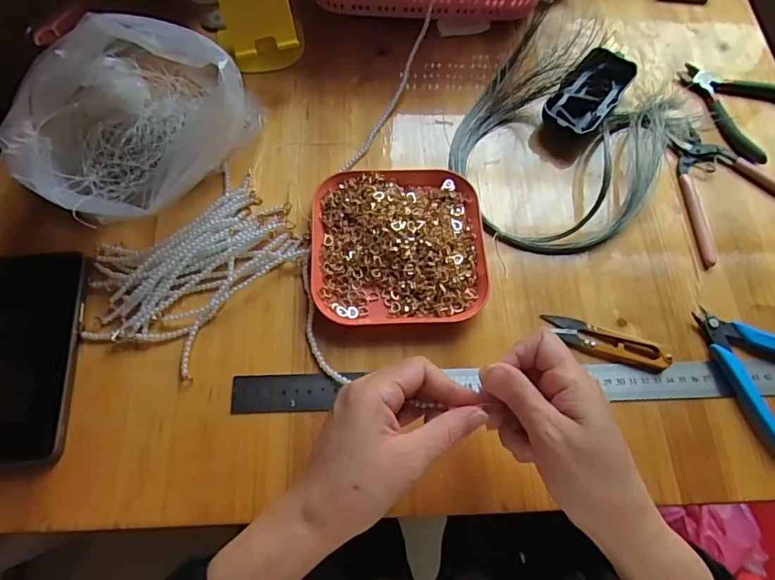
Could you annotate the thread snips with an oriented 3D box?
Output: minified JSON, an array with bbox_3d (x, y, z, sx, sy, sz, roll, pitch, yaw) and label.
[{"bbox_3d":[0.175,0.040,0.404,0.098,0.010,0.024,18,68,5],"label":"thread snips"}]

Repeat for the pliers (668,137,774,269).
[{"bbox_3d":[0.314,-0.093,0.463,0.132,0.008,0.117,-20,69,-11],"label":"pliers"}]

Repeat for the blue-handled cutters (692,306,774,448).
[{"bbox_3d":[0.288,0.062,0.396,0.107,0.018,0.086,43,72,14],"label":"blue-handled cutters"}]

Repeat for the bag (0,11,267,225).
[{"bbox_3d":[-0.201,-0.131,0.403,0.173,0.115,0.130,-38,74,-17],"label":"bag"}]

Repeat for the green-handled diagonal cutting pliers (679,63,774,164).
[{"bbox_3d":[0.343,-0.186,0.499,0.110,0.016,0.091,39,71,13],"label":"green-handled diagonal cutting pliers"}]

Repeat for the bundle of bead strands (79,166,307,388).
[{"bbox_3d":[-0.158,-0.023,0.413,0.121,0.020,0.168,37,70,12],"label":"bundle of bead strands"}]

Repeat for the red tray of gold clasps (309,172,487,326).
[{"bbox_3d":[0.009,-0.041,0.427,0.141,0.022,0.141,0,67,-3],"label":"red tray of gold clasps"}]

